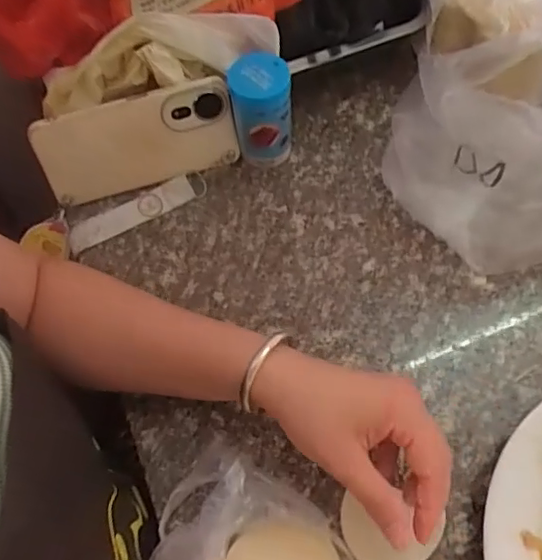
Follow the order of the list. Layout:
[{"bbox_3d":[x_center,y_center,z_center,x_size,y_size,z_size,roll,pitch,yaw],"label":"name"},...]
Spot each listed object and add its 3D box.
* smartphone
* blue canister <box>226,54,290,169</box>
[{"bbox_3d":[-0.112,-0.115,0.494,0.163,0.078,0.006,-15,38,-2],"label":"smartphone"},{"bbox_3d":[-0.008,-0.140,0.495,0.049,0.090,0.047,-1,63,3],"label":"blue canister"}]

